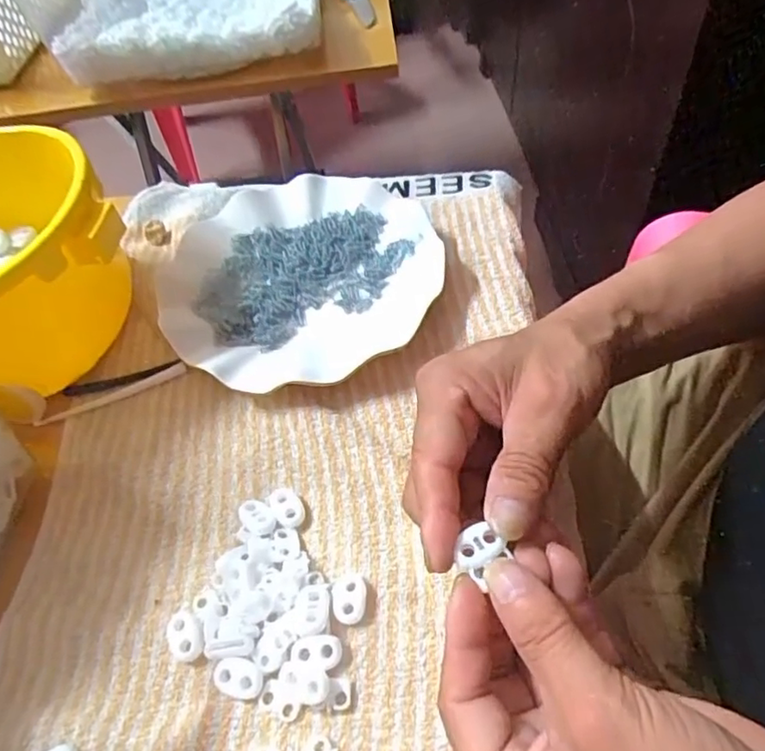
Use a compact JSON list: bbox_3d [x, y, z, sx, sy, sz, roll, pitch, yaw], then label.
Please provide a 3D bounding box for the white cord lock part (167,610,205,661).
[{"bbox_3d":[-0.091,0.121,0.274,0.015,0.007,0.023,-33,57,-17],"label":"white cord lock part"}]

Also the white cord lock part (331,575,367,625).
[{"bbox_3d":[-0.016,0.105,0.277,0.016,0.005,0.022,-5,54,2],"label":"white cord lock part"}]

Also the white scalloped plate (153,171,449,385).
[{"bbox_3d":[-0.054,-0.070,0.399,0.182,0.022,0.167,-3,54,4],"label":"white scalloped plate"}]

